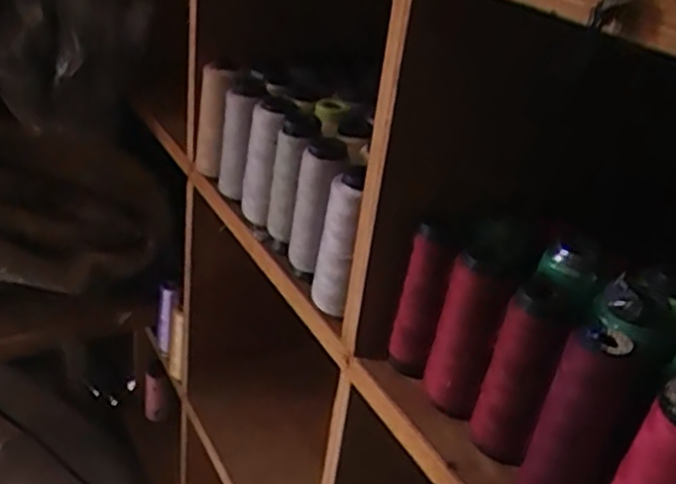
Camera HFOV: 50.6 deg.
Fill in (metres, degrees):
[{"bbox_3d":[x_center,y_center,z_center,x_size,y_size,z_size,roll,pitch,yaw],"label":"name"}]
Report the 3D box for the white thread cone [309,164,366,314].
[{"bbox_3d":[-0.002,0.002,0.523,0.026,0.112,0.034,7,29,-1],"label":"white thread cone"}]

